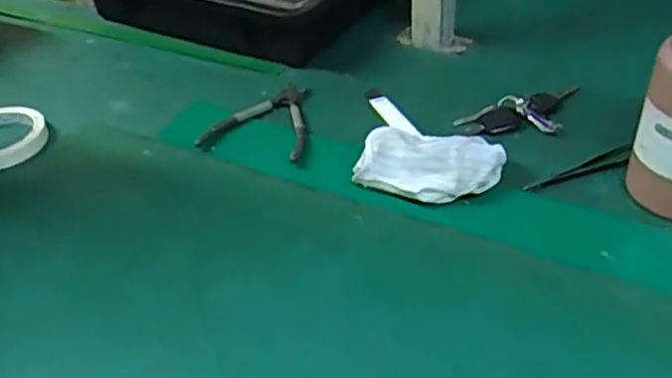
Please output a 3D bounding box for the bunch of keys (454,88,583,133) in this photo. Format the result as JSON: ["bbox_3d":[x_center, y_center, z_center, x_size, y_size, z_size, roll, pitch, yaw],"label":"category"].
[{"bbox_3d":[0.194,-0.078,0.690,0.137,0.012,0.059,-13,39,-11],"label":"bunch of keys"}]

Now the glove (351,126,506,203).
[{"bbox_3d":[0.084,-0.022,0.612,0.116,0.031,0.077,14,42,22],"label":"glove"}]

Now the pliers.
[{"bbox_3d":[-0.069,-0.074,0.709,0.103,0.010,0.129,7,40,15],"label":"pliers"}]

